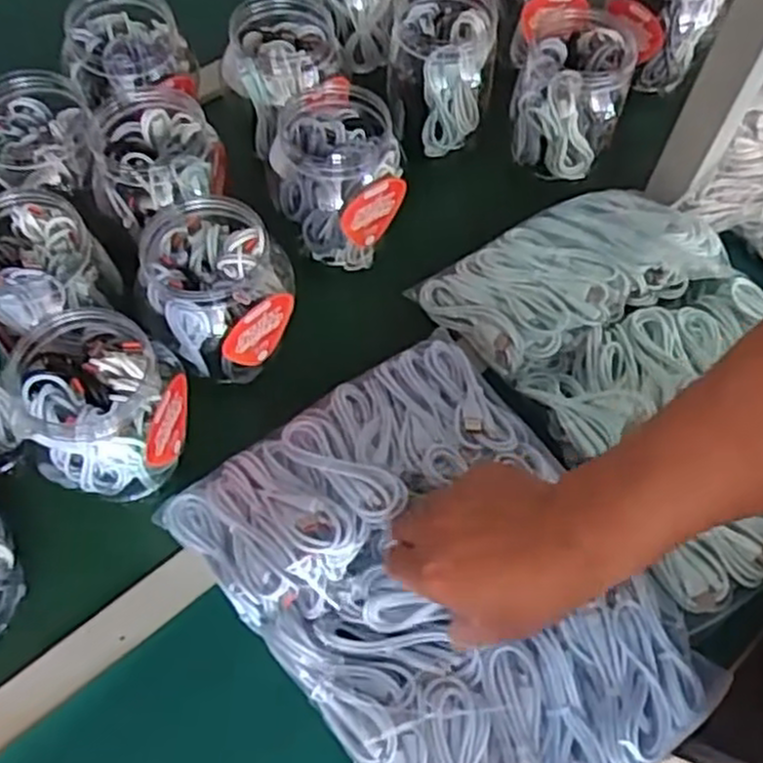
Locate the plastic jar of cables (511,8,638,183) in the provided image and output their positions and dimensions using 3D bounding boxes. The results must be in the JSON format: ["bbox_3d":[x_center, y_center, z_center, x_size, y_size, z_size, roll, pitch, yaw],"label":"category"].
[{"bbox_3d":[0.178,-0.270,0.748,0.096,0.134,0.088,1,60,-1],"label":"plastic jar of cables"}]

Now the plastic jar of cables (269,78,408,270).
[{"bbox_3d":[-0.039,-0.179,0.692,0.110,0.119,0.118,-7,60,-5],"label":"plastic jar of cables"}]

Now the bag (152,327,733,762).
[{"bbox_3d":[0.042,0.140,0.549,0.260,0.062,0.334,-31,65,-18],"label":"bag"}]

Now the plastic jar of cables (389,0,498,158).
[{"bbox_3d":[0.060,-0.309,0.763,0.096,0.126,0.093,1,60,-1],"label":"plastic jar of cables"}]

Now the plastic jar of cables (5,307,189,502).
[{"bbox_3d":[-0.206,0.021,0.568,0.118,0.117,0.100,7,60,3],"label":"plastic jar of cables"}]

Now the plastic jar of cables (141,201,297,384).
[{"bbox_3d":[-0.125,-0.069,0.615,0.100,0.120,0.097,1,60,-1],"label":"plastic jar of cables"}]

